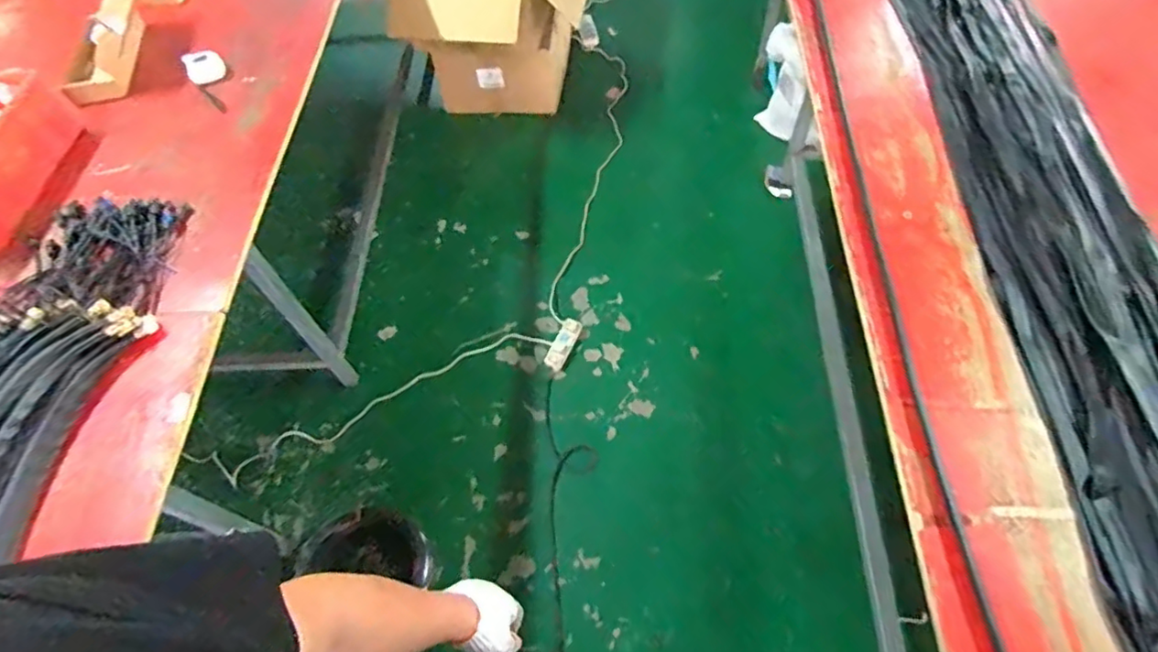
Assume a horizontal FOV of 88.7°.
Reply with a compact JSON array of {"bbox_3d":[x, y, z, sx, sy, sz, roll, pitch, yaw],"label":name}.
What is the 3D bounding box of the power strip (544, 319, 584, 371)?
[{"bbox_3d":[-0.048,0.058,1.795,0.059,0.028,0.169,22,63,16],"label":"power strip"}]

